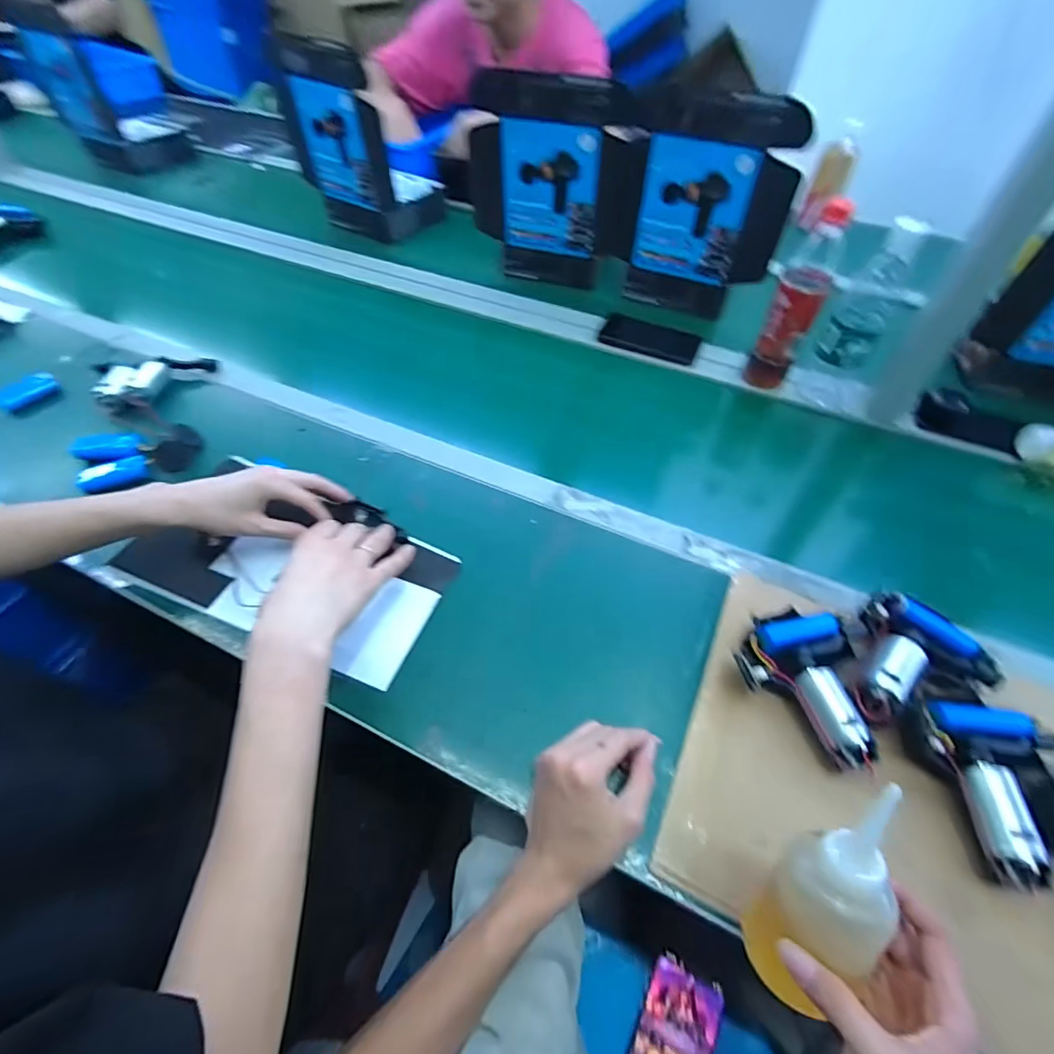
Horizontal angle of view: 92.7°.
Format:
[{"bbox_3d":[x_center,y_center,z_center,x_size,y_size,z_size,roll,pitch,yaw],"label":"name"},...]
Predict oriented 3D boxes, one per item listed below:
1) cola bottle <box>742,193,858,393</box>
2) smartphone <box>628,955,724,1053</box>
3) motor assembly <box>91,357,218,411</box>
[{"bbox_3d":[0.353,-0.293,0.664,0.057,0.237,0.059,21,56,13],"label":"cola bottle"},{"bbox_3d":[0.144,0.532,0.505,0.073,0.005,0.141,24,57,15],"label":"smartphone"},{"bbox_3d":[-0.524,-0.207,0.712,0.141,0.037,0.080,-17,56,-14],"label":"motor assembly"}]

